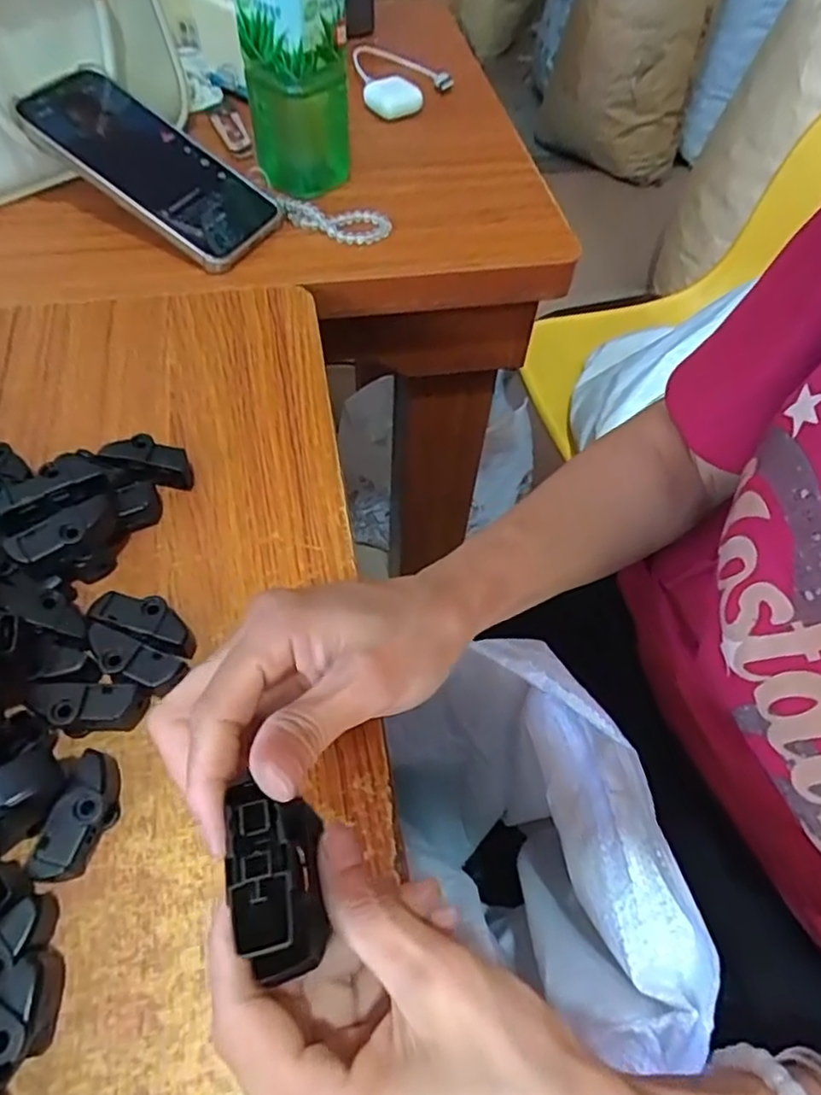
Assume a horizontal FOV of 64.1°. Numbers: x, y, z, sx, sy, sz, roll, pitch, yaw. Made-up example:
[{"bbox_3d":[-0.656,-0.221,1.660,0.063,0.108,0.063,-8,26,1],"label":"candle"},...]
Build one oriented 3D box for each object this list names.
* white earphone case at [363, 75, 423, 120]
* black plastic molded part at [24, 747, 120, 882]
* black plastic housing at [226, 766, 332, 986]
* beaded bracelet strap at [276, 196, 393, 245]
[{"bbox_3d":[-0.017,-0.405,0.594,0.043,0.024,0.038,-32,64,-22],"label":"white earphone case"},{"bbox_3d":[-0.125,0.103,0.251,0.019,0.019,0.045,8,57,1],"label":"black plastic molded part"},{"bbox_3d":[-0.039,0.093,0.189,0.027,0.014,0.051,-5,57,-8],"label":"black plastic housing"},{"bbox_3d":[-0.055,-0.242,0.484,0.080,0.016,0.036,-3,57,-6],"label":"beaded bracelet strap"}]

